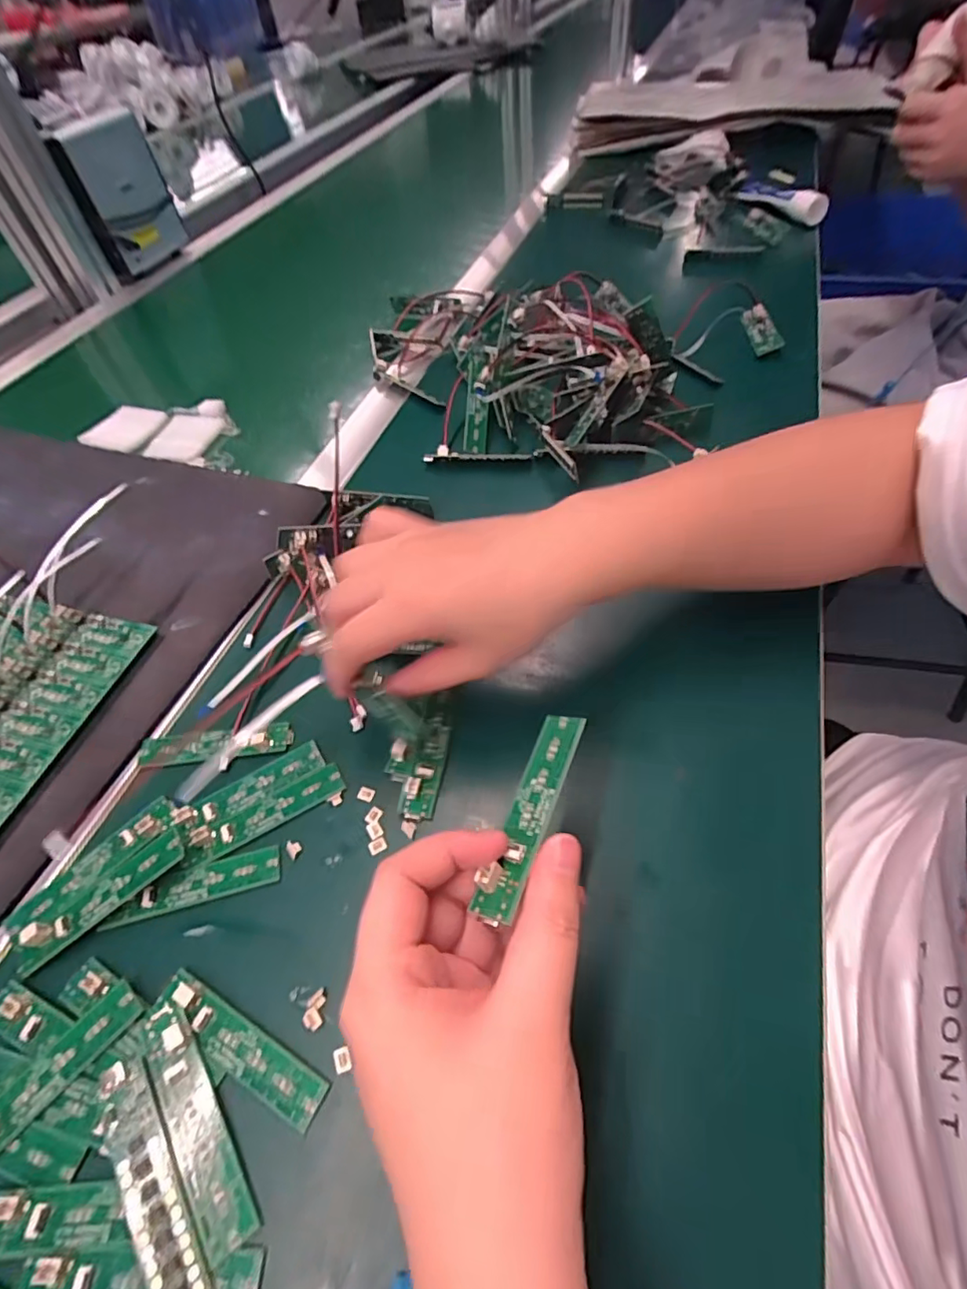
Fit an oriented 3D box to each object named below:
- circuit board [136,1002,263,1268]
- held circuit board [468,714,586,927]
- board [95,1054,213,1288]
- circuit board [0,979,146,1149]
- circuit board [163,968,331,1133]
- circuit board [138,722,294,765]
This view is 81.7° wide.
[{"bbox_3d":[-0.110,0.180,0.212,0.018,0.006,0.083,-24,60,-30],"label":"circuit board"},{"bbox_3d":[0.018,0.060,0.209,0.016,0.007,0.082,17,53,17],"label":"held circuit board"},{"bbox_3d":[-0.120,0.193,0.198,0.018,0.006,0.082,-27,62,-25],"label":"board"},{"bbox_3d":[-0.176,0.173,0.219,0.019,0.007,0.082,33,63,26],"label":"circuit board"},{"bbox_3d":[-0.100,0.162,0.226,0.082,0.007,0.018,25,58,17],"label":"circuit board"},{"bbox_3d":[-0.149,0.055,0.311,0.084,0.004,0.018,-7,54,0],"label":"circuit board"}]

